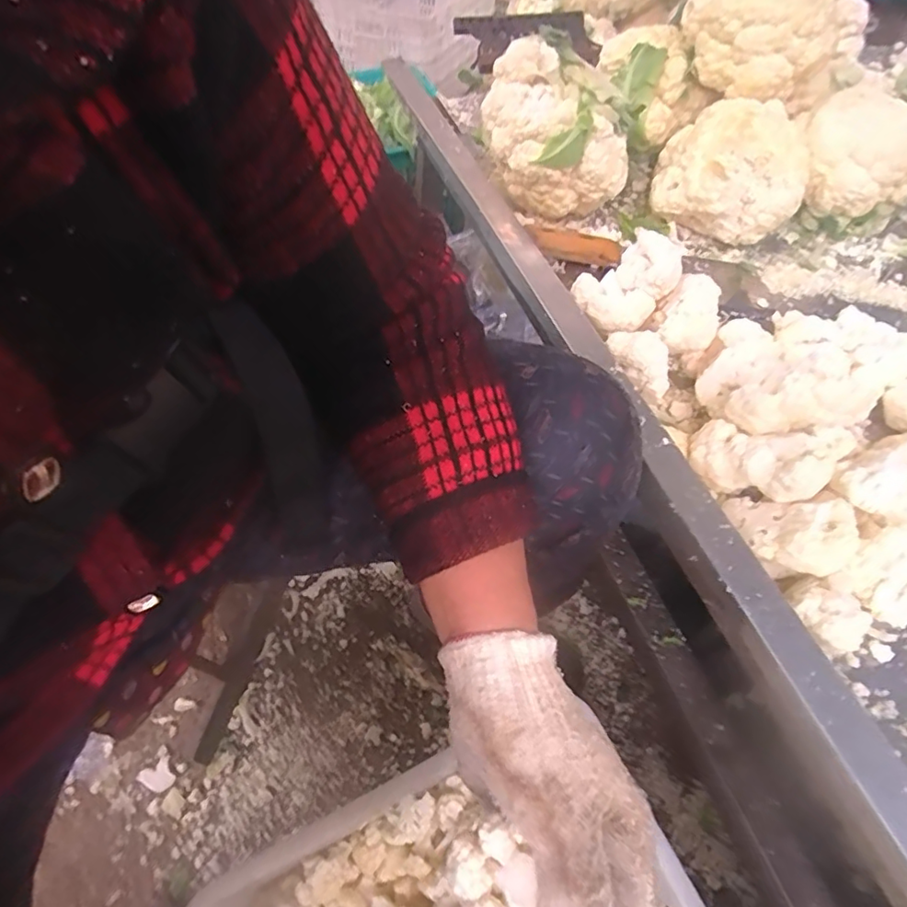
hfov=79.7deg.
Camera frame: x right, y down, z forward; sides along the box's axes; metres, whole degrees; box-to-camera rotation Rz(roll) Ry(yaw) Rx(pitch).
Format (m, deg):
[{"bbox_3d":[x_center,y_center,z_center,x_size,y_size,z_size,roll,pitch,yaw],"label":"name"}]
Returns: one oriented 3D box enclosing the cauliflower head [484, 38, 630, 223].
[{"bbox_3d":[0.114,-0.361,0.626,0.152,0.134,0.147,-2,56,-3],"label":"cauliflower head"}]

